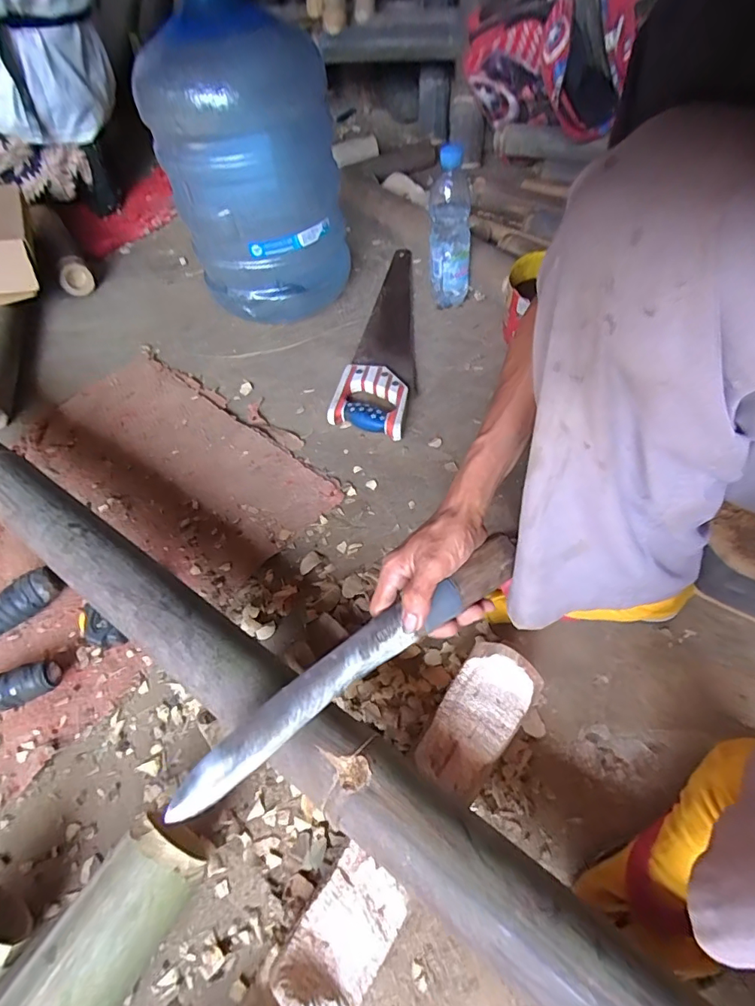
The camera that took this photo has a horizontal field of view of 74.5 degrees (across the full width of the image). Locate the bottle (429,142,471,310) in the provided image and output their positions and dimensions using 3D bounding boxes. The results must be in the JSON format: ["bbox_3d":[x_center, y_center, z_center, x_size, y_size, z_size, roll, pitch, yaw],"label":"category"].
[{"bbox_3d":[0.120,-0.442,0.816,0.069,0.247,0.056,1,56,5],"label":"bottle"}]

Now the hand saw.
[{"bbox_3d":[0.019,-0.293,0.851,0.115,0.028,0.478,6,56,8],"label":"hand saw"}]

